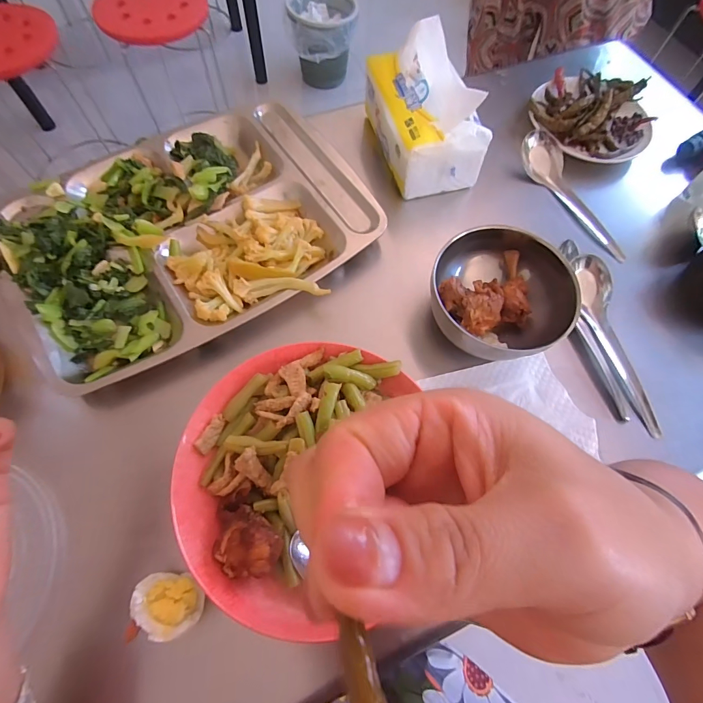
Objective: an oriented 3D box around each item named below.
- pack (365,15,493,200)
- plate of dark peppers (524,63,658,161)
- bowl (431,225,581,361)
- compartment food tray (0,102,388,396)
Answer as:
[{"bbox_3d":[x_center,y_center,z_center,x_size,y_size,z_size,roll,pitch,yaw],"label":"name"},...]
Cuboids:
[{"bbox_3d":[0.077,-0.257,0.408,0.098,0.084,0.145,-14,69,-8],"label":"pack"},{"bbox_3d":[0.295,-0.294,0.458,0.144,0.036,0.123,25,69,8],"label":"plate of dark peppers"},{"bbox_3d":[0.133,-0.059,0.343,0.115,0.052,0.119,1,67,-2],"label":"bowl"},{"bbox_3d":[-0.154,-0.126,0.372,0.329,0.031,0.252,-31,72,-14],"label":"compartment food tray"}]

